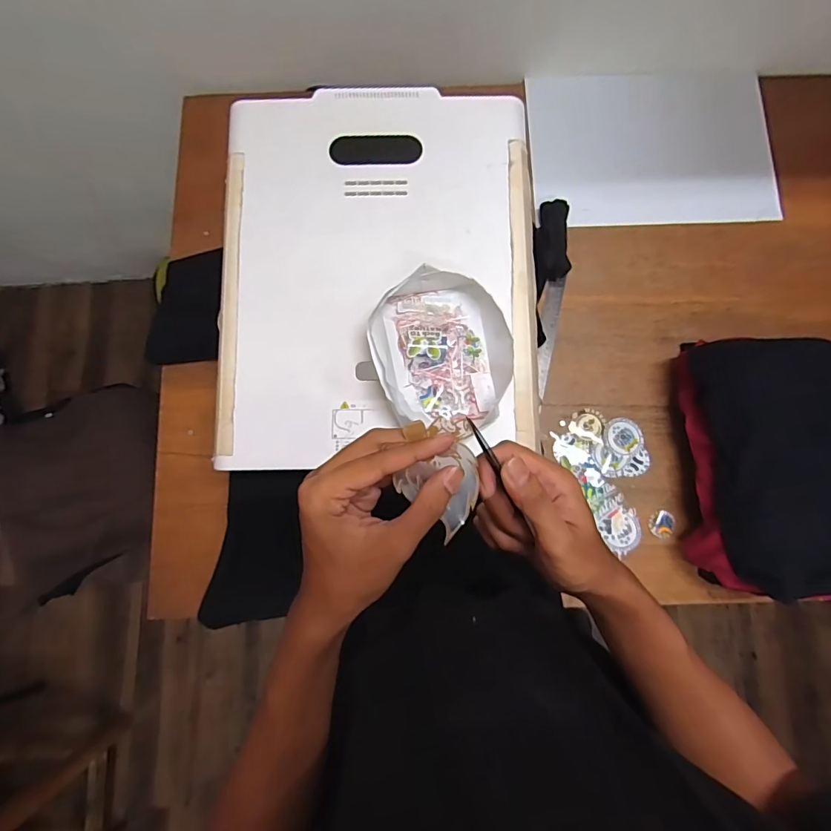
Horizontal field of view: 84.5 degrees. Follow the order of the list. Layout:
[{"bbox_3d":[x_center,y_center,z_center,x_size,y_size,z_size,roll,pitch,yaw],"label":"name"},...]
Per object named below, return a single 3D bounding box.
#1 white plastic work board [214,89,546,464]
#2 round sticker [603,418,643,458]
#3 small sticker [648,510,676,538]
[{"bbox_3d":[-0.047,-0.190,0.590,0.396,0.036,0.494,0,79,1],"label":"white plastic work board"},{"bbox_3d":[0.326,0.034,0.717,0.059,0.008,0.060,0,81,-1],"label":"round sticker"},{"bbox_3d":[0.374,0.165,0.693,0.040,0.004,0.035,-35,78,-1],"label":"small sticker"}]

